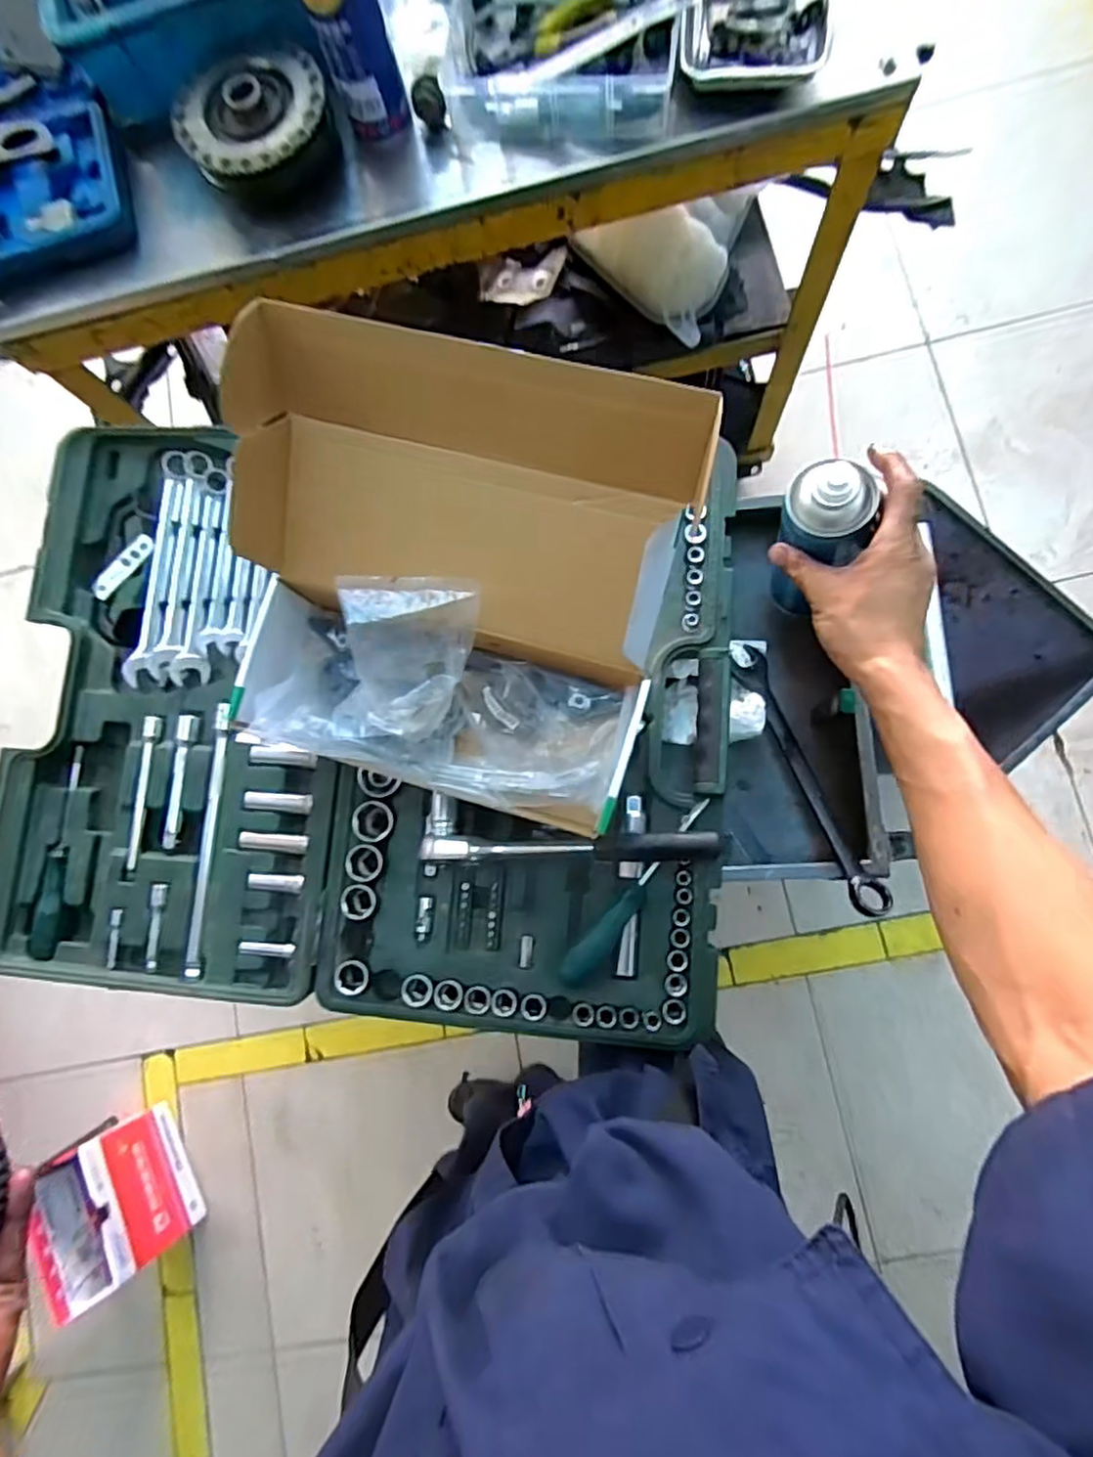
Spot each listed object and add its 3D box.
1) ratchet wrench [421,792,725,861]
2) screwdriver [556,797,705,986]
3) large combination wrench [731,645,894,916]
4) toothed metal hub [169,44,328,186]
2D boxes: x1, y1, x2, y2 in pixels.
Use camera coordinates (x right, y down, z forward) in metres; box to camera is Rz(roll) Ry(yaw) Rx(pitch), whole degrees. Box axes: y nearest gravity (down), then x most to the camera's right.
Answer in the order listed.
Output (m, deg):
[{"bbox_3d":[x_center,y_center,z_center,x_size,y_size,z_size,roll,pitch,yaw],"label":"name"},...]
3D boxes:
[{"bbox_3d":[0.017,0.090,0.533,0.238,0.035,0.051,5,83,7],"label":"ratchet wrench"},{"bbox_3d":[0.075,0.134,0.542,0.021,0.023,0.181,41,88,10],"label":"screwdriver"},{"bbox_3d":[0.237,0.041,0.609,0.035,0.024,0.264,-20,69,1],"label":"large combination wrench"},{"bbox_3d":[-0.273,-0.574,0.646,0.147,0.068,0.124,-25,80,2],"label":"toothed metal hub"}]

